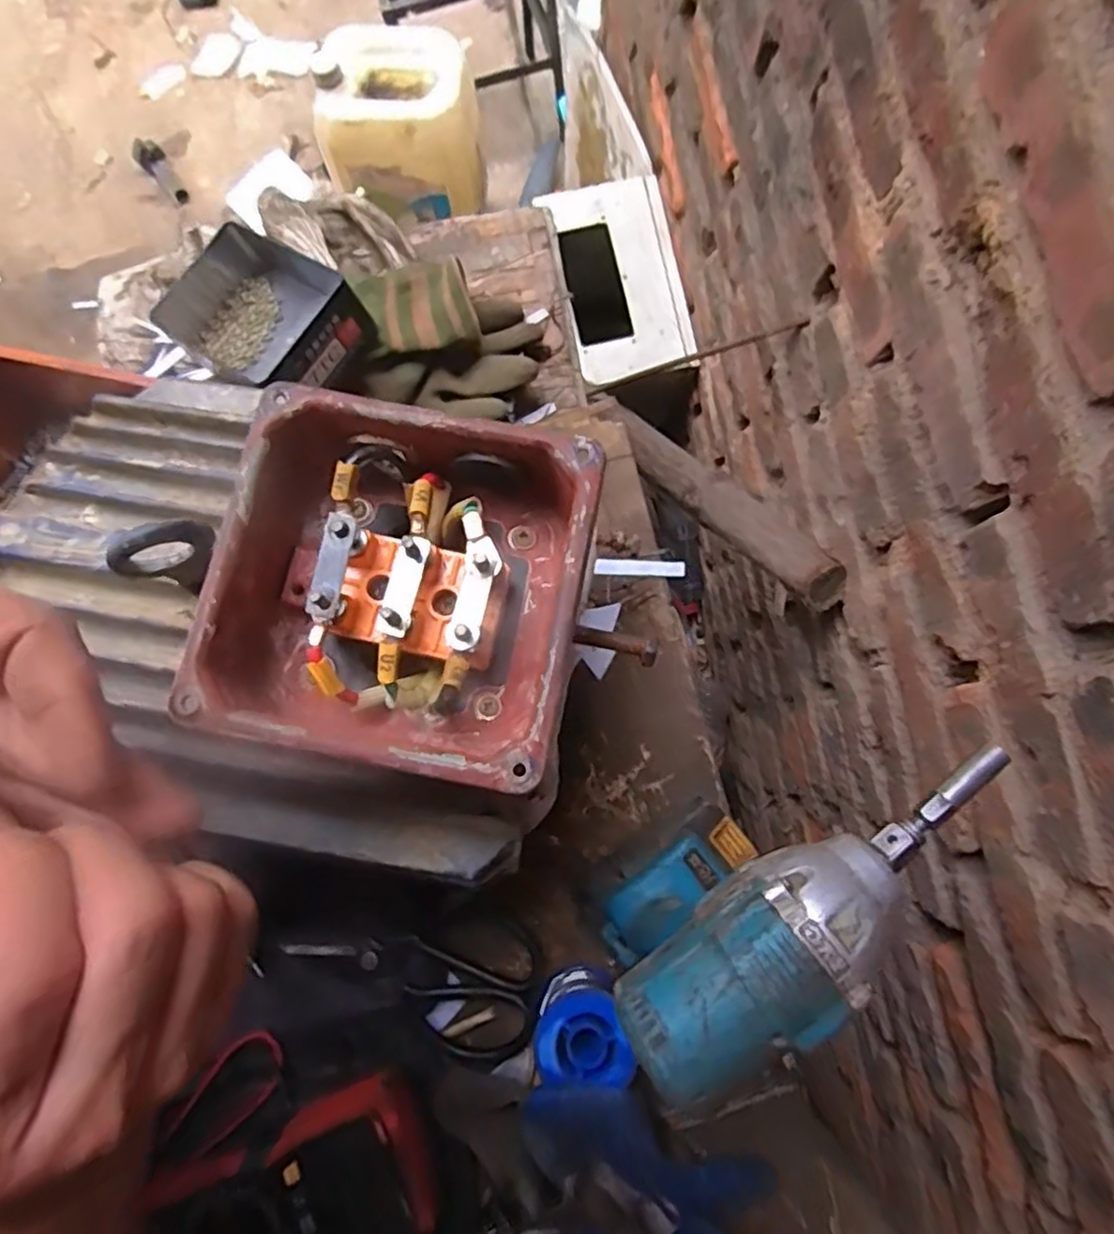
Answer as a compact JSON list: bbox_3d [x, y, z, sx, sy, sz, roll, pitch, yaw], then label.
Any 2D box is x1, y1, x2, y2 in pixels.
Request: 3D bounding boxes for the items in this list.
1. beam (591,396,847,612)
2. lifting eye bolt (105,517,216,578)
[{"bbox_3d":[0.160,-0.143,0.771,0.050,0.044,0.393,-36,54,-5],"label":"beam"},{"bbox_3d":[-0.141,-0.025,0.247,0.034,0.032,0.006,-25,80,-4],"label":"lifting eye bolt"}]

